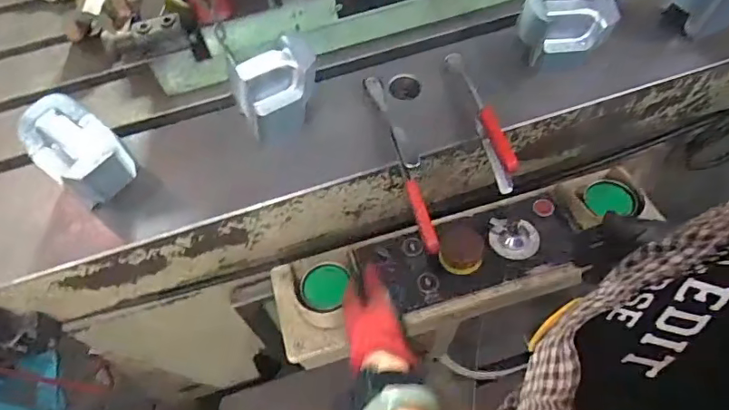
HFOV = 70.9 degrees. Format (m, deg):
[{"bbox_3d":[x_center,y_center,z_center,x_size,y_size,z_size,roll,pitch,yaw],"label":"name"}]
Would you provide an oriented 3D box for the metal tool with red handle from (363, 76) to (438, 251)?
[{"bbox_3d":[0.045,-0.060,0.652,0.021,0.040,0.264,-16,60,-5],"label":"metal tool with red handle"}]

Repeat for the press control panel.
[{"bbox_3d":[0.141,0.080,0.712,0.543,0.084,0.172,-18,60,-5],"label":"press control panel"}]

